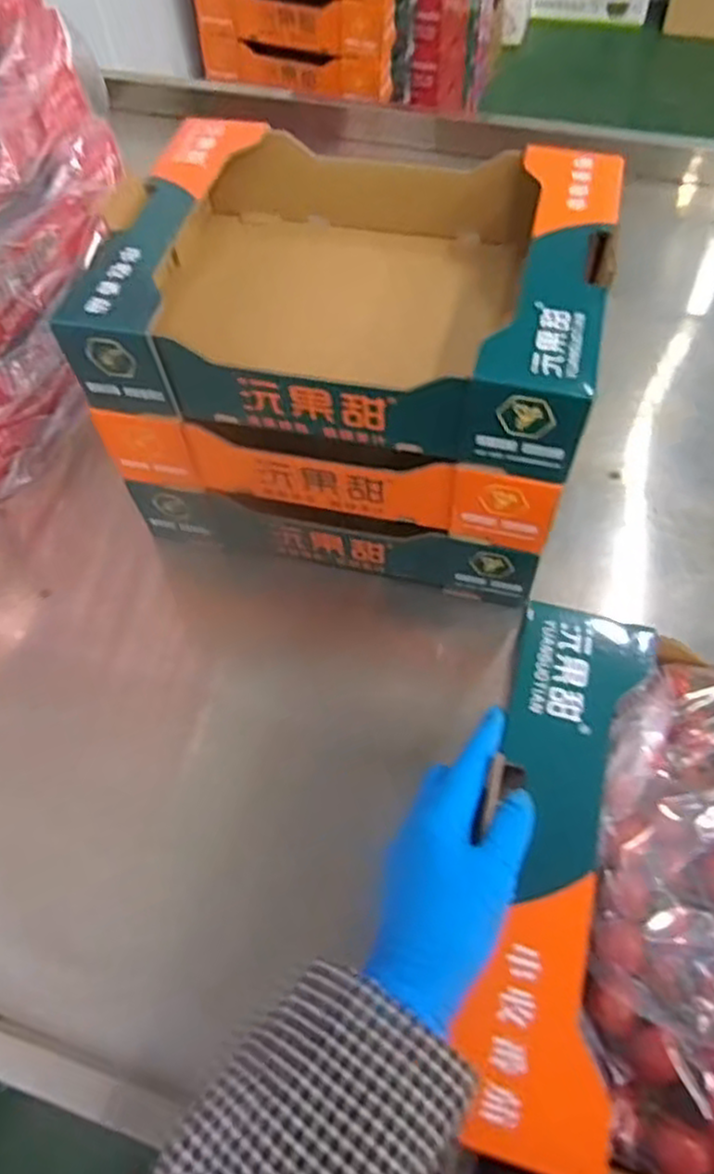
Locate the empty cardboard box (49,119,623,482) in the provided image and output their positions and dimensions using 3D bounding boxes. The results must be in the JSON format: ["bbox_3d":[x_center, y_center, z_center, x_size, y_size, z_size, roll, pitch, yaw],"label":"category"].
[{"bbox_3d":[0.002,-0.257,0.620,0.387,0.103,0.308,11,59,10],"label":"empty cardboard box"}]

